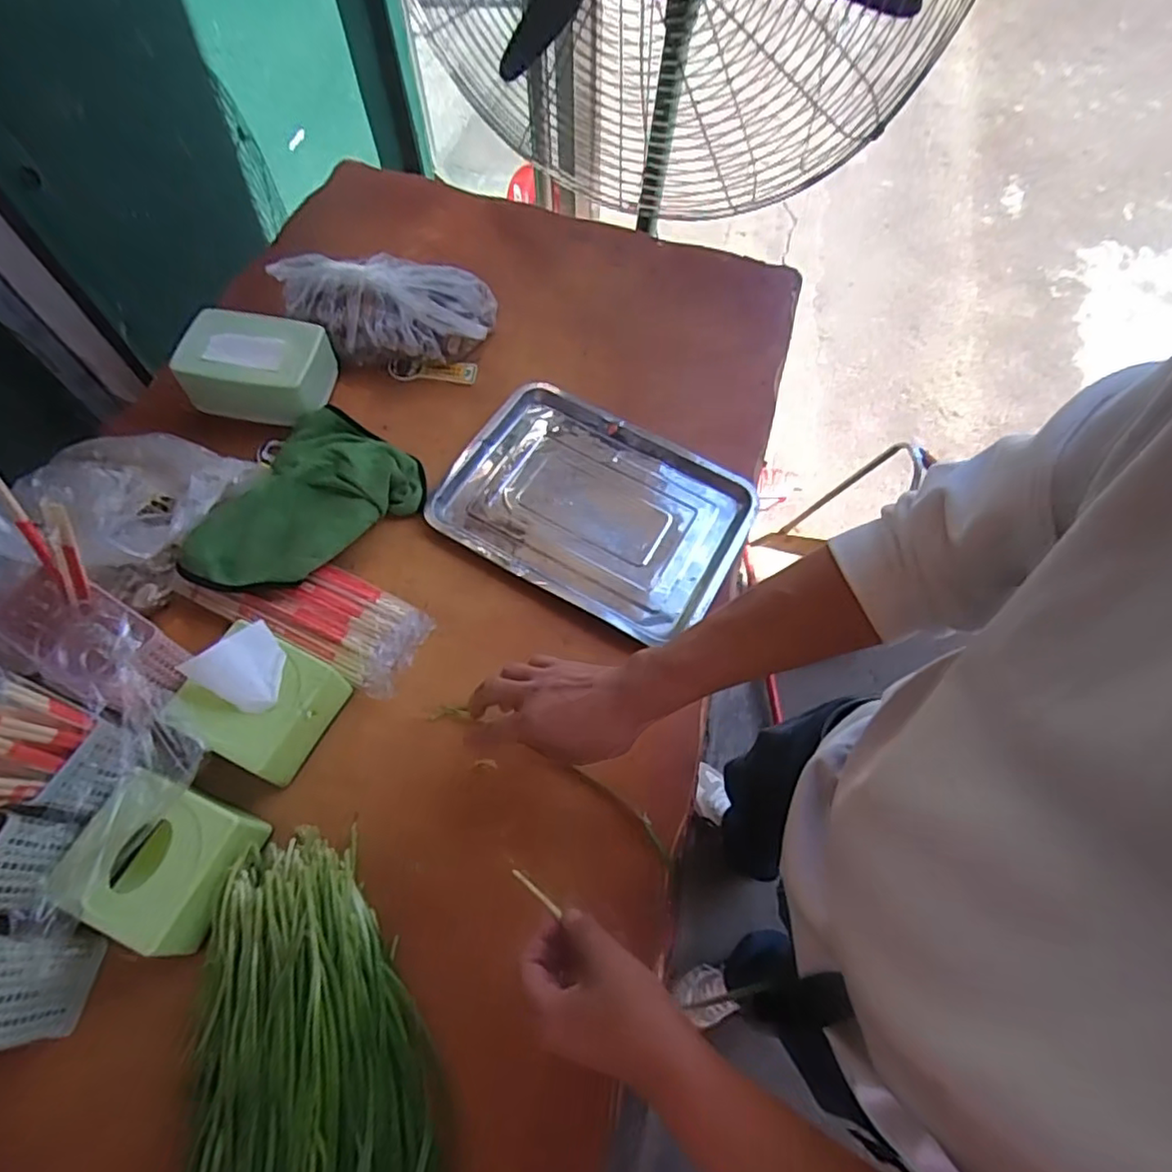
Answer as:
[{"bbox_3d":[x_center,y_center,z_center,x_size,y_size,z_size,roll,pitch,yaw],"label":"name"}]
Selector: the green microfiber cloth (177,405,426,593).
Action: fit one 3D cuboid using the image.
[{"bbox_3d":[-0.313,-0.086,0.708,0.170,0.067,0.257,30,67,15],"label":"green microfiber cloth"}]

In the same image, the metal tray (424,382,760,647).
[{"bbox_3d":[0.014,-0.099,0.757,0.341,0.035,0.255,26,66,13],"label":"metal tray"}]

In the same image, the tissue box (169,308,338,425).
[{"bbox_3d":[-0.393,-0.269,0.770,0.156,0.068,0.115,7,63,4],"label":"tissue box"}]

